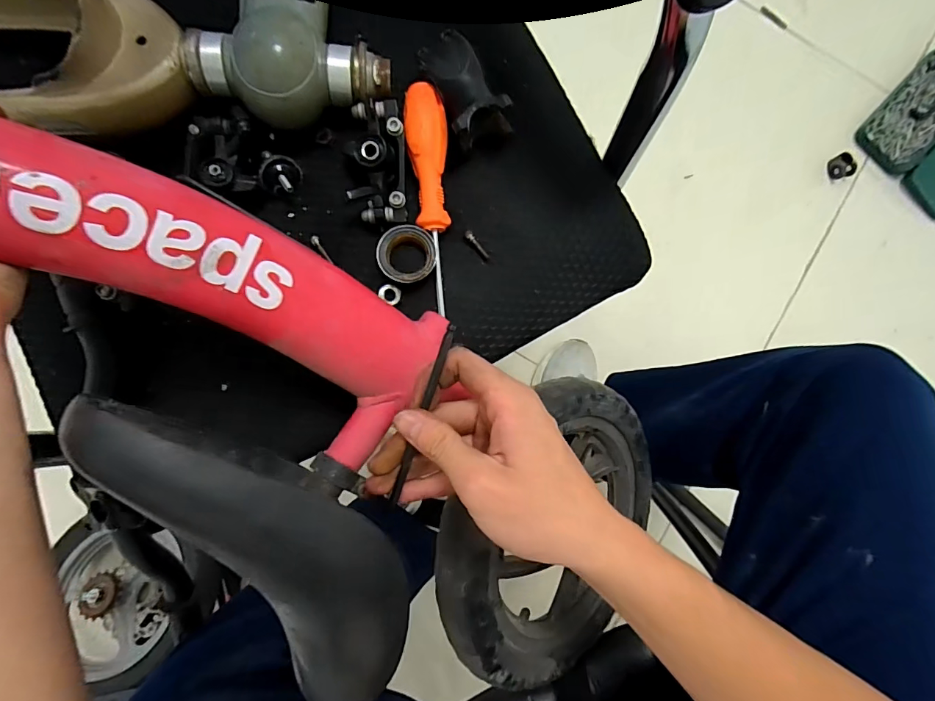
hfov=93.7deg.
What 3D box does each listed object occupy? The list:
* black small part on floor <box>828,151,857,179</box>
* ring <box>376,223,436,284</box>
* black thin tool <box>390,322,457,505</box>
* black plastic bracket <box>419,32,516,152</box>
[{"bbox_3d":[0.694,-0.341,0.811,0.038,0.019,0.042,-19,91,-3],"label":"black small part on floor"},{"bbox_3d":[-0.045,-0.072,0.327,0.042,0.010,0.042,0,90,-3],"label":"ring"},{"bbox_3d":[-0.026,0.038,0.248,0.006,0.006,0.109,18,99,-3],"label":"black thin tool"},{"bbox_3d":[-0.005,-0.191,0.315,0.041,0.032,0.077,-29,91,-3],"label":"black plastic bracket"}]

